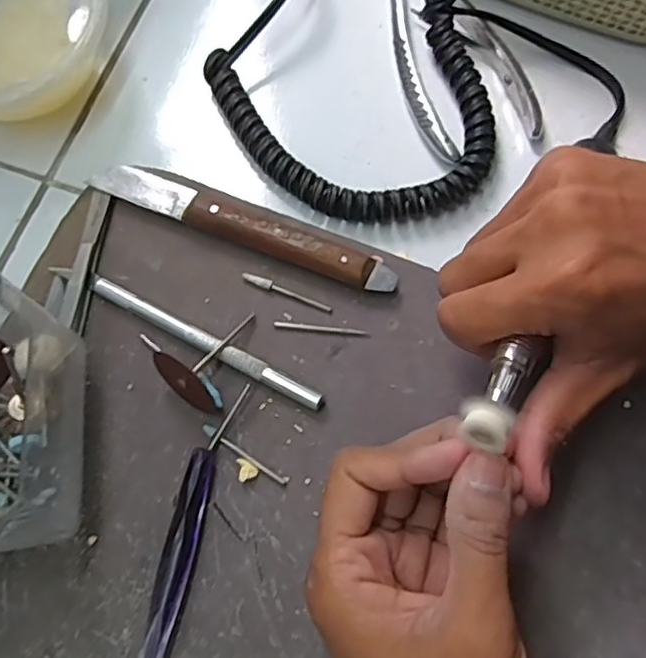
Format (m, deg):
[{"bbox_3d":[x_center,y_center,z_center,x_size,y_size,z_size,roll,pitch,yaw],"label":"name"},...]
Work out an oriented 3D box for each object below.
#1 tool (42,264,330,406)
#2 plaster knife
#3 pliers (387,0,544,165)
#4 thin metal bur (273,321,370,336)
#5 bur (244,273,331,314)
[{"bbox_3d":[-0.062,0.001,0.280,0.136,0.008,0.008,27,75,9],"label":"tool"},{"bbox_3d":[-0.037,-0.049,0.293,0.147,0.014,0.022,21,74,7],"label":"plaster knife"},{"bbox_3d":[0.049,-0.174,0.332,0.058,0.014,0.192,-20,74,-5],"label":"pliers"},{"bbox_3d":[-0.001,0.000,0.282,0.043,0.004,0.004,6,73,3],"label":"thin metal bur"},{"bbox_3d":[-0.017,-0.017,0.287,0.043,0.004,0.005,24,75,8],"label":"bur"}]

